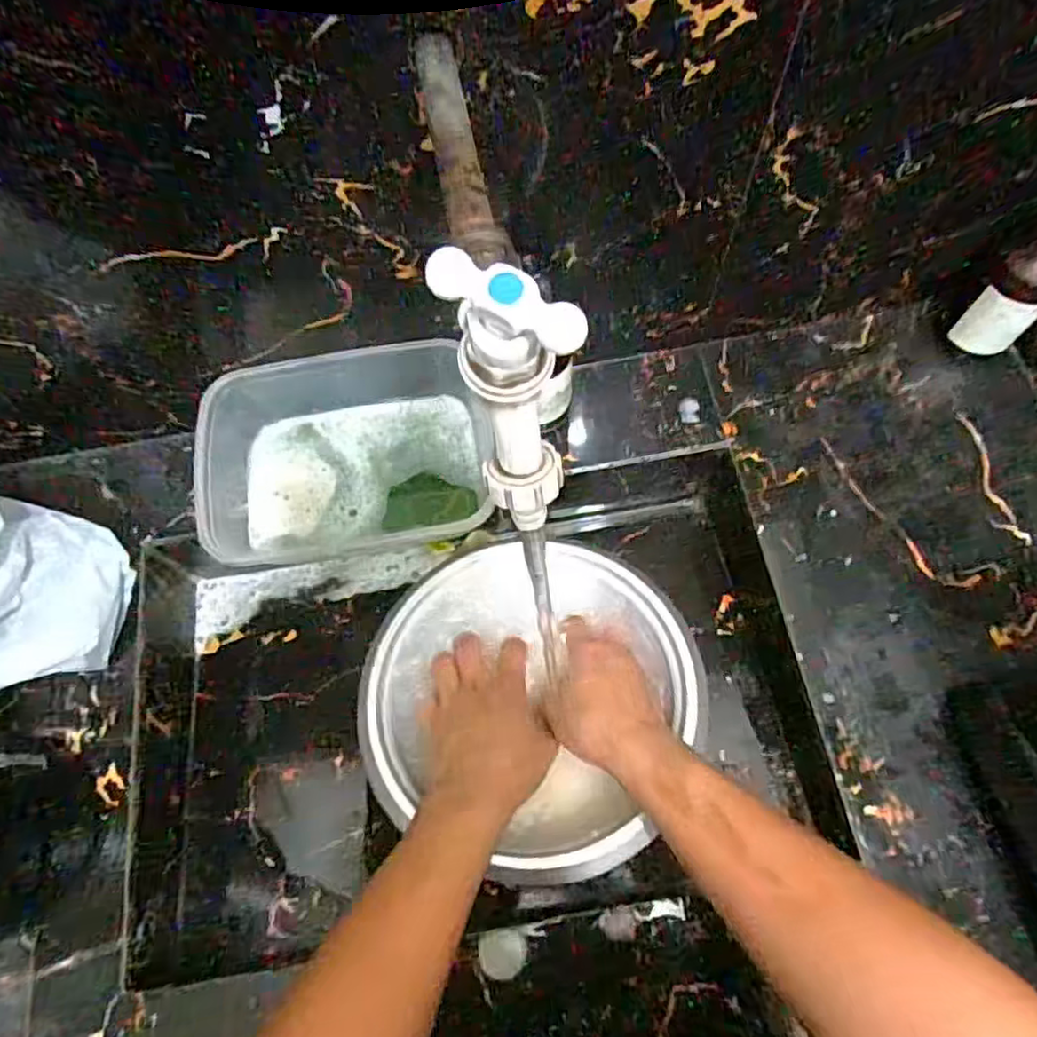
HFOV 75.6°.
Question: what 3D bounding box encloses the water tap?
[{"bbox_3d":[-0.028,-0.130,0.273,0.043,0.112,0.252,-16,69,-4],"label":"water tap"}]

